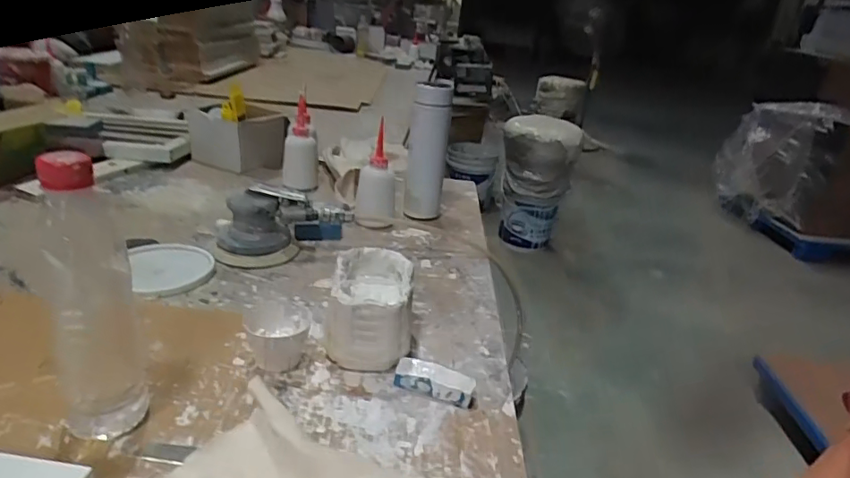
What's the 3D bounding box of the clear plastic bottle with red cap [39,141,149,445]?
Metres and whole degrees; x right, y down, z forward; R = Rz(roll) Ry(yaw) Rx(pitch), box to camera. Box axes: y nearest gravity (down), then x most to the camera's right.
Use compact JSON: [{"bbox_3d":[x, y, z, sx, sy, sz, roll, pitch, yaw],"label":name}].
[{"bbox_3d":[-0.243,0.052,0.402,0.057,0.223,0.052,-6,25,-27],"label":"clear plastic bottle with red cap"}]

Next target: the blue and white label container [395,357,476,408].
[{"bbox_3d":[0.009,0.135,0.517,0.075,0.024,0.024,12,23,13],"label":"blue and white label container"}]

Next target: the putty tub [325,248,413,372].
[{"bbox_3d":[-0.056,0.074,0.559,0.079,0.089,0.119,5,22,-4],"label":"putty tub"}]

